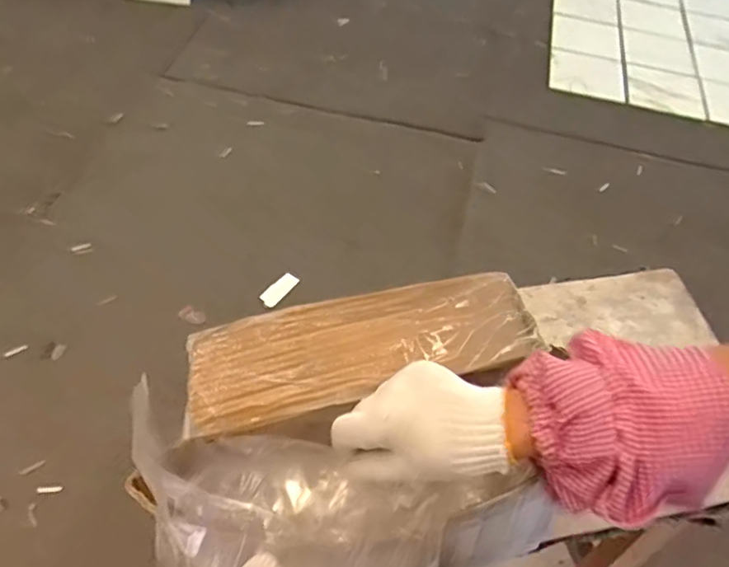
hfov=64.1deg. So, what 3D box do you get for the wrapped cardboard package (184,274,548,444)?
[{"bbox_3d":[0.005,0.055,0.491,0.308,0.036,0.101,-12,53,-13],"label":"wrapped cardboard package"}]

